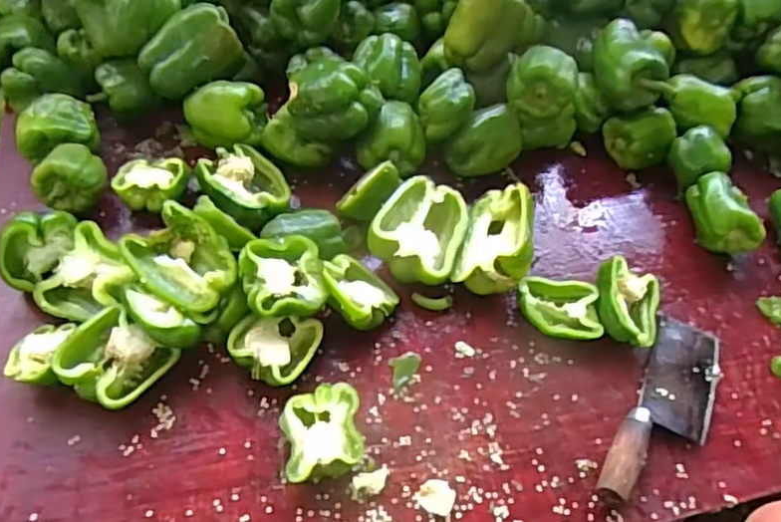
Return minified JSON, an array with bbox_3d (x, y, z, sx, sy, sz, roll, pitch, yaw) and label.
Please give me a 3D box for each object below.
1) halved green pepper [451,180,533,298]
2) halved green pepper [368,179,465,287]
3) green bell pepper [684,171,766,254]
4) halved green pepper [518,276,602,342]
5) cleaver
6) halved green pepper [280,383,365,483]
[{"bbox_3d":[0.118,-0.021,0.649,0.079,0.043,0.119,-14,45,38],"label":"halved green pepper"},{"bbox_3d":[0.032,-0.032,0.662,0.091,0.054,0.123,17,54,9],"label":"halved green pepper"},{"bbox_3d":[0.371,-0.049,0.704,0.069,0.068,0.085,-5,54,-7],"label":"green bell pepper"},{"bbox_3d":[0.167,0.048,0.625,0.079,0.033,0.058,3,53,-2],"label":"halved green pepper"},{"bbox_3d":[0.264,0.137,0.589,0.071,0.031,0.222,27,56,16],"label":"cleaver"},{"bbox_3d":[-0.059,0.151,0.544,0.065,0.045,0.074,-8,54,-10],"label":"halved green pepper"}]

